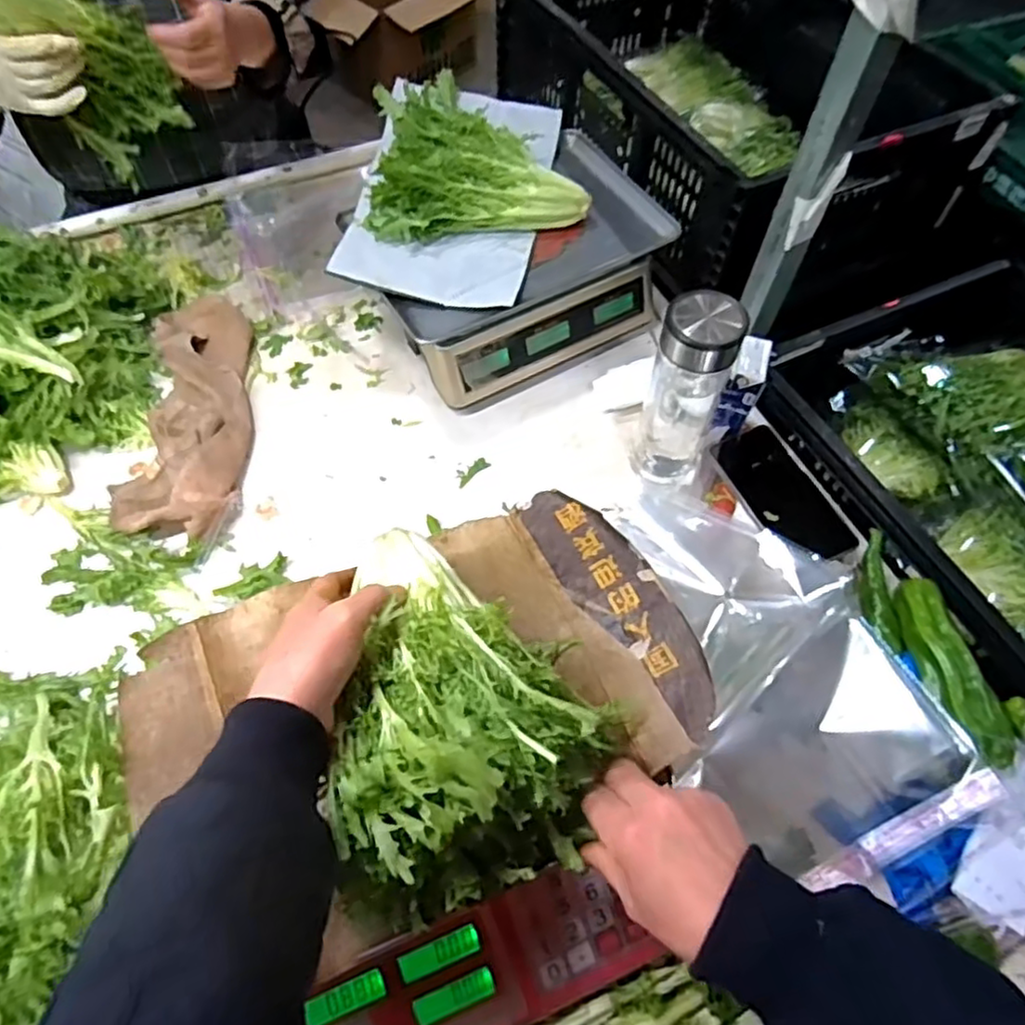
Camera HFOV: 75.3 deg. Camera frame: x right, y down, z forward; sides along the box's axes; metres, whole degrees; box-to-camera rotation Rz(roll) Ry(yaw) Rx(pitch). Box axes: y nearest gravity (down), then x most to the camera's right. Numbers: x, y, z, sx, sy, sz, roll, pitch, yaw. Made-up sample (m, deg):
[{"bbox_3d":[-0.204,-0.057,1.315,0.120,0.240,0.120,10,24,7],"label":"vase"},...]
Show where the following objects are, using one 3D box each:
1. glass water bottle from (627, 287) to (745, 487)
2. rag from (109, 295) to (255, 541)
[{"bbox_3d":[0.163,-0.104,0.636,0.075,0.209,0.072,20,61,11],"label":"glass water bottle"},{"bbox_3d":[-0.355,-0.122,0.744,0.137,0.033,0.329,0,59,0],"label":"rag"}]

